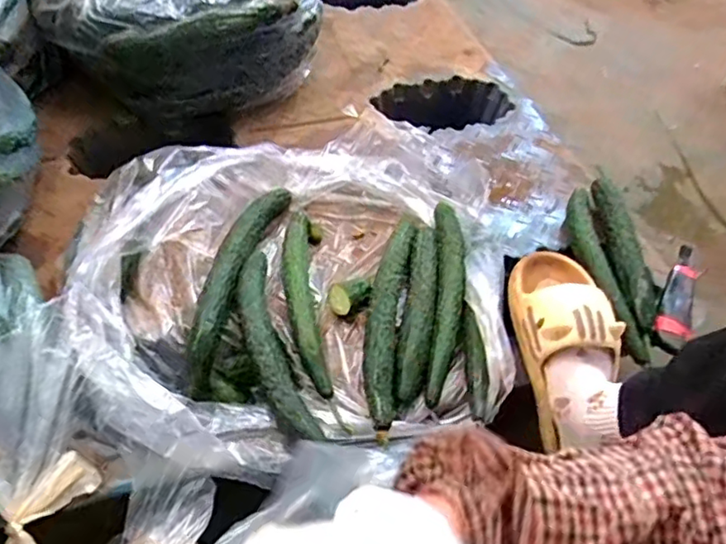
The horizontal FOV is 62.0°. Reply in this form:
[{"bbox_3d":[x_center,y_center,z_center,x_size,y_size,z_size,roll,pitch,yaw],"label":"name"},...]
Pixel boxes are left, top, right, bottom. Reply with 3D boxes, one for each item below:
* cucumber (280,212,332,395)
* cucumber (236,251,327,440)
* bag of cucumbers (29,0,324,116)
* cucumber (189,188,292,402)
[{"bbox_3d":[-0.071,0.026,0.699,0.037,0.033,0.257,-5,51,-8],"label":"cucumber"},{"bbox_3d":[-0.099,0.081,0.649,0.046,0.038,0.245,-14,53,-15],"label":"cucumber"},{"bbox_3d":[-0.310,-0.434,0.953,0.365,0.221,0.419,-25,57,-23],"label":"bag of cucumbers"},{"bbox_3d":[-0.154,0.005,0.714,0.048,0.034,0.309,11,51,6],"label":"cucumber"}]

